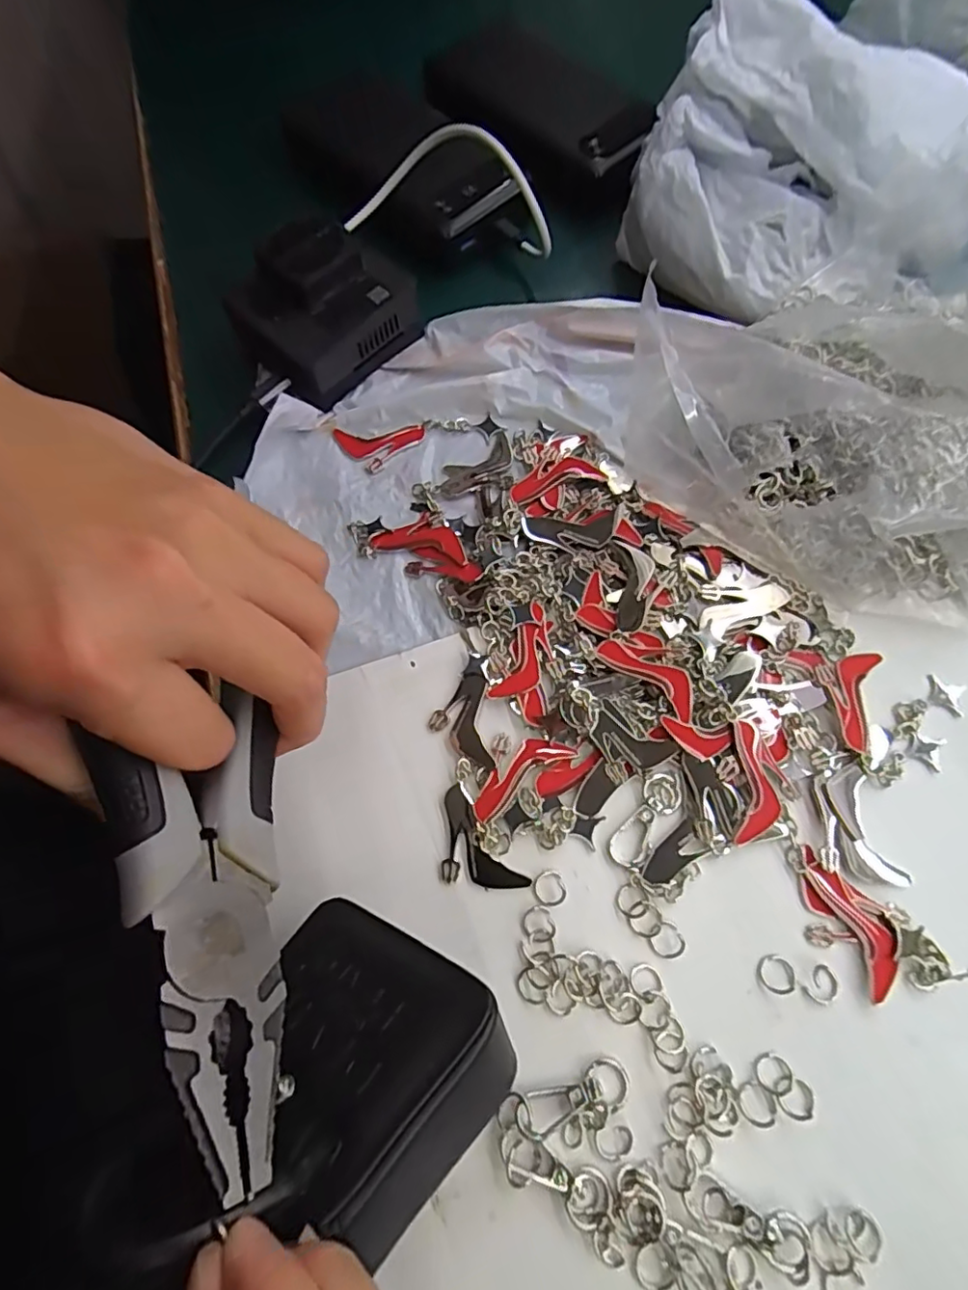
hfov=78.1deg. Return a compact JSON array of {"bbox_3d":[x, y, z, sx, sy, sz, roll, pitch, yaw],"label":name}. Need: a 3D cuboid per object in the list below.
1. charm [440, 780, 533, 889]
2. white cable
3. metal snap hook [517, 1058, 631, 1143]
[{"bbox_3d":[-0.006,0.080,0.232,0.025,0.004,0.046,-36,73,-10],"label":"charm"},{"bbox_3d":[-0.018,-0.233,0.297,0.107,0.056,0.030,12,72,7],"label":"white cable"},{"bbox_3d":[0.031,0.155,0.203,0.039,0.005,0.015,-20,71,-4],"label":"metal snap hook"}]

